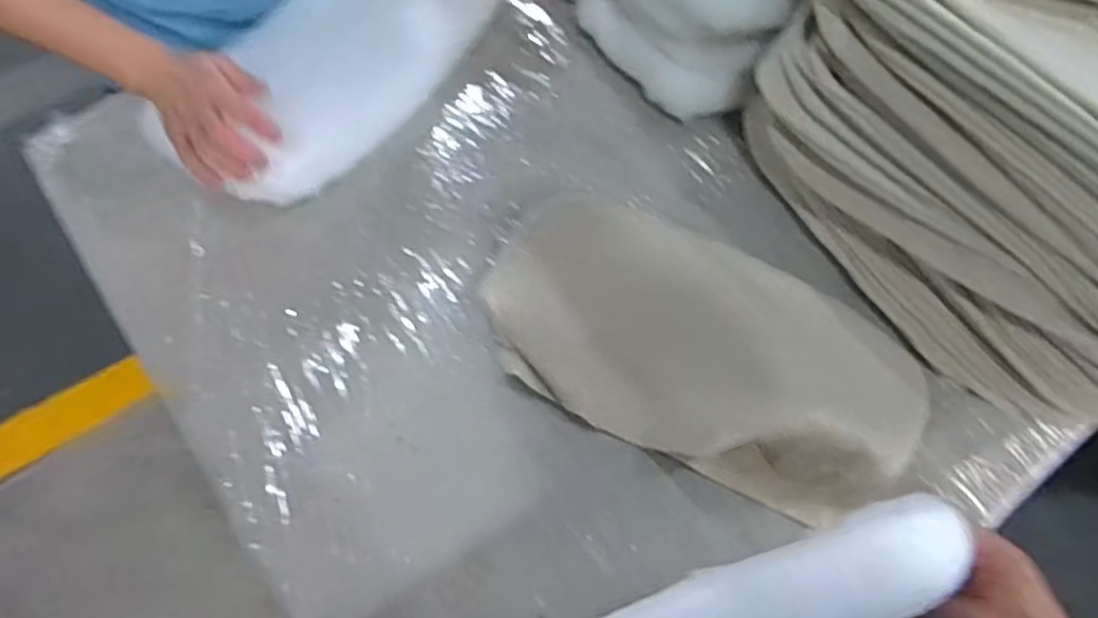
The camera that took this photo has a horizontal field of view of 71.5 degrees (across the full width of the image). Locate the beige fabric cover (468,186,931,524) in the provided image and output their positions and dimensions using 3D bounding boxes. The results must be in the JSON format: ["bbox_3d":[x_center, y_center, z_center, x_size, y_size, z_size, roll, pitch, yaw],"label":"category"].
[{"bbox_3d":[0.144,0.030,0.763,0.440,0.067,0.236,28,64,14],"label":"beige fabric cover"}]

